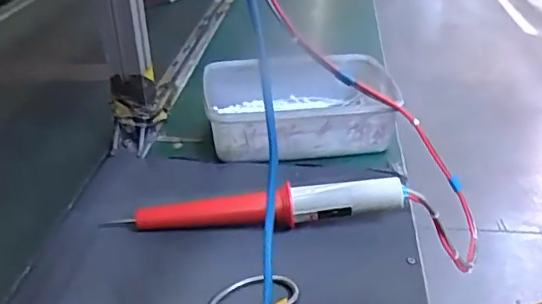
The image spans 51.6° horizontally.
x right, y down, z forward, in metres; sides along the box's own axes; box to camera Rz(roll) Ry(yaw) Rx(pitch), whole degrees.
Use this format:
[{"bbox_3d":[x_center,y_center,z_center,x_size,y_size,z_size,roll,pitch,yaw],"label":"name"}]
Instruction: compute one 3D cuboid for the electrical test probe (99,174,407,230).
[{"bbox_3d":[-0.011,0.055,0.530,0.270,0.042,0.027,-3,32,-4],"label":"electrical test probe"}]

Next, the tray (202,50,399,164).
[{"bbox_3d":[0.040,-0.055,0.688,0.226,0.069,0.164,-4,32,-6],"label":"tray"}]

